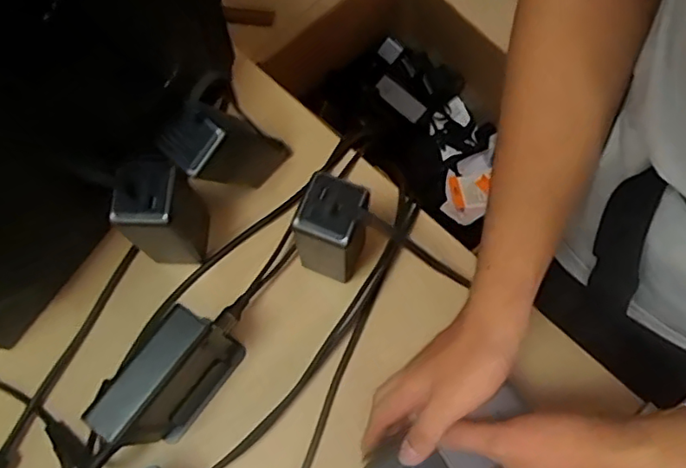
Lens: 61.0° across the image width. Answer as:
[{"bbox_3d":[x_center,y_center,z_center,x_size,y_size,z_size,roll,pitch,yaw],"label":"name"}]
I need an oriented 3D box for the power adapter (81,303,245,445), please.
[{"bbox_3d":[-0.137,0.119,0.475,0.041,0.127,0.105,36,76,11],"label":"power adapter"}]

